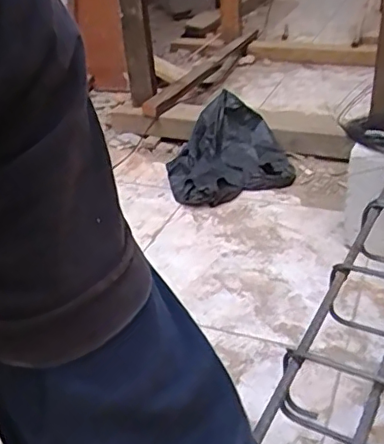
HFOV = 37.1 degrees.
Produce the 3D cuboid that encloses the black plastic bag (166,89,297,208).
[{"bbox_3d":[0.087,-0.157,1.282,0.275,0.131,0.301,-1,32,7],"label":"black plastic bag"}]

